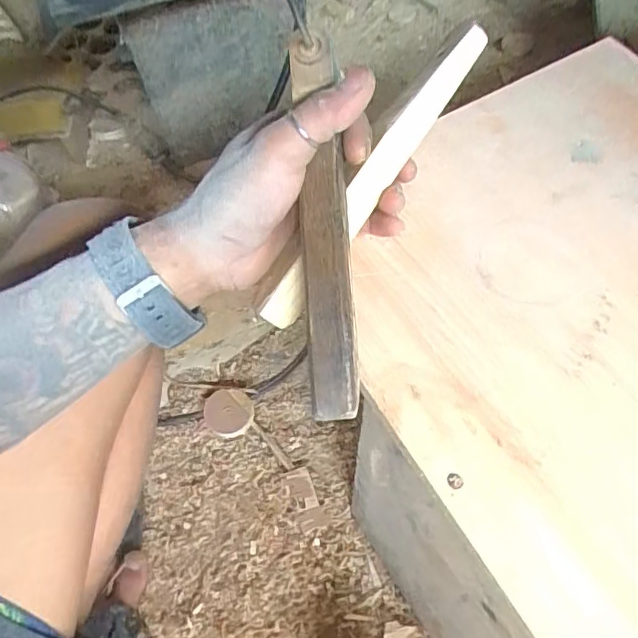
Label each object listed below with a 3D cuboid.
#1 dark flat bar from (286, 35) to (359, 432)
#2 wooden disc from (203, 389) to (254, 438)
[{"bbox_3d":[0.002,-0.049,0.270,0.022,0.014,0.189,-4,79,2],"label":"dark flat bar"},{"bbox_3d":[-0.097,0.102,0.612,0.053,0.012,0.053,-2,58,3],"label":"wooden disc"}]

